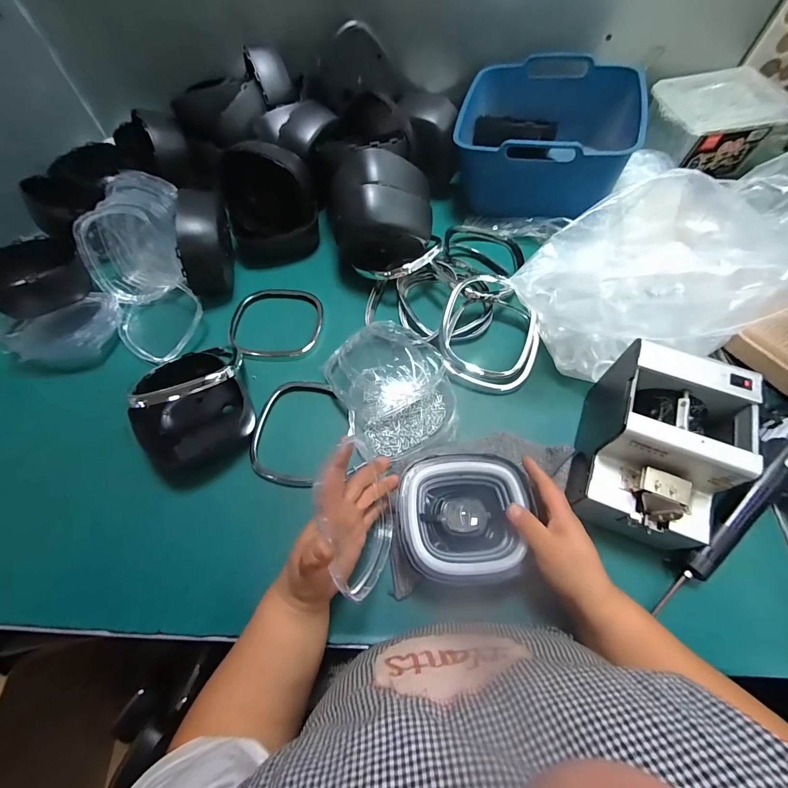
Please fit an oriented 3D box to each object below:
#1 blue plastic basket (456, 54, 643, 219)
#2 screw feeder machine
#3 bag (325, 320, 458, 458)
[{"bbox_3d":[0.273,-0.469,0.686,0.284,0.119,0.297,16,64,11],"label":"blue plastic basket"},{"bbox_3d":[0.293,0.062,0.427,0.129,0.135,0.170,23,66,14],"label":"screw feeder machine"},{"bbox_3d":[-0.001,-0.013,0.535,0.159,0.039,0.206,-26,64,-11],"label":"bag"}]

